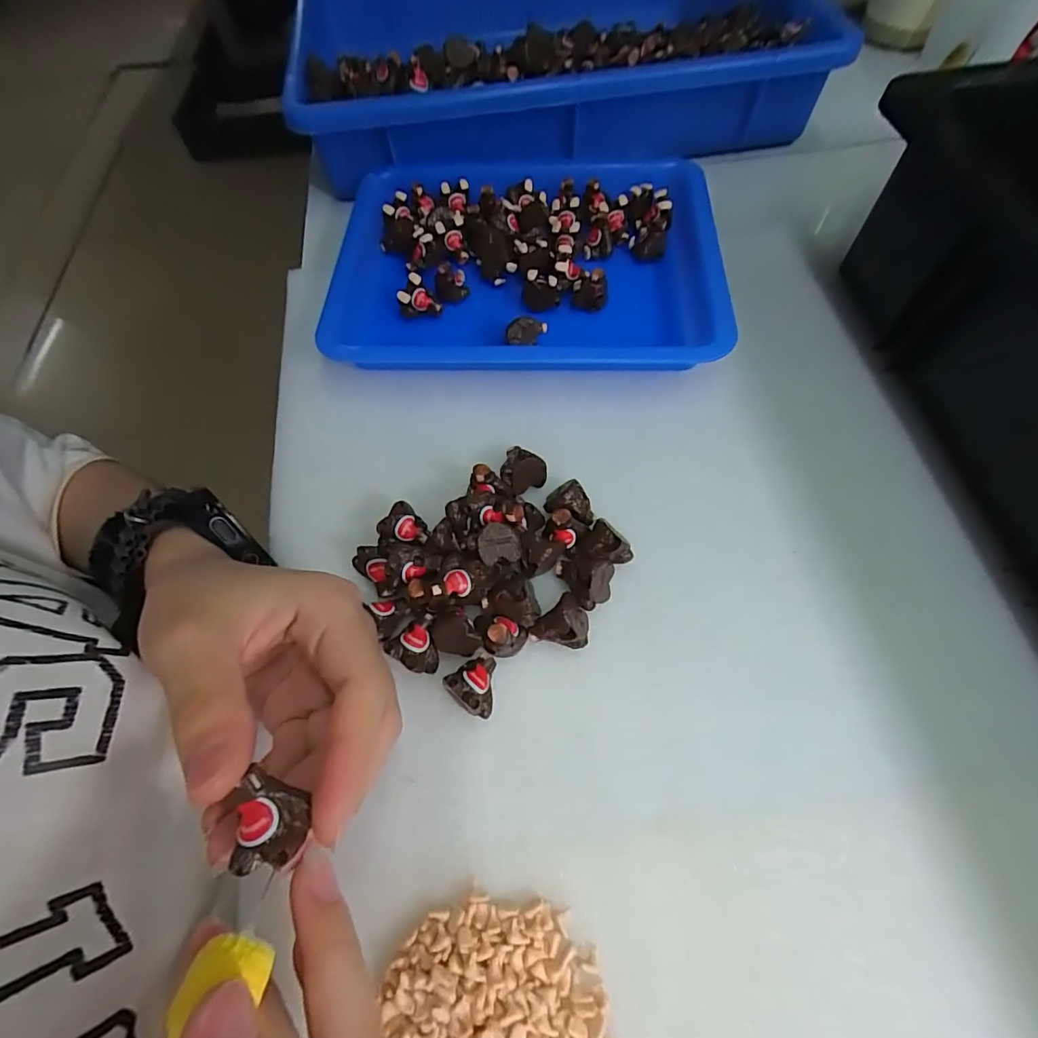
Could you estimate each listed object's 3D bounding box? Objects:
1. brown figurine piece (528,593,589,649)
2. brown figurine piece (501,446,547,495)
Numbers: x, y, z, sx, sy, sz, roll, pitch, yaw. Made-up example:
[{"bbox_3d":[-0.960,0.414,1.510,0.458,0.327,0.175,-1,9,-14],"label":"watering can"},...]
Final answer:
[{"bbox_3d":[0.019,0.046,0.212,0.021,0.017,0.019,-41,68,-16],"label":"brown figurine piece"},{"bbox_3d":[0.001,-0.024,0.249,0.021,0.020,0.015,-28,30,0],"label":"brown figurine piece"}]

